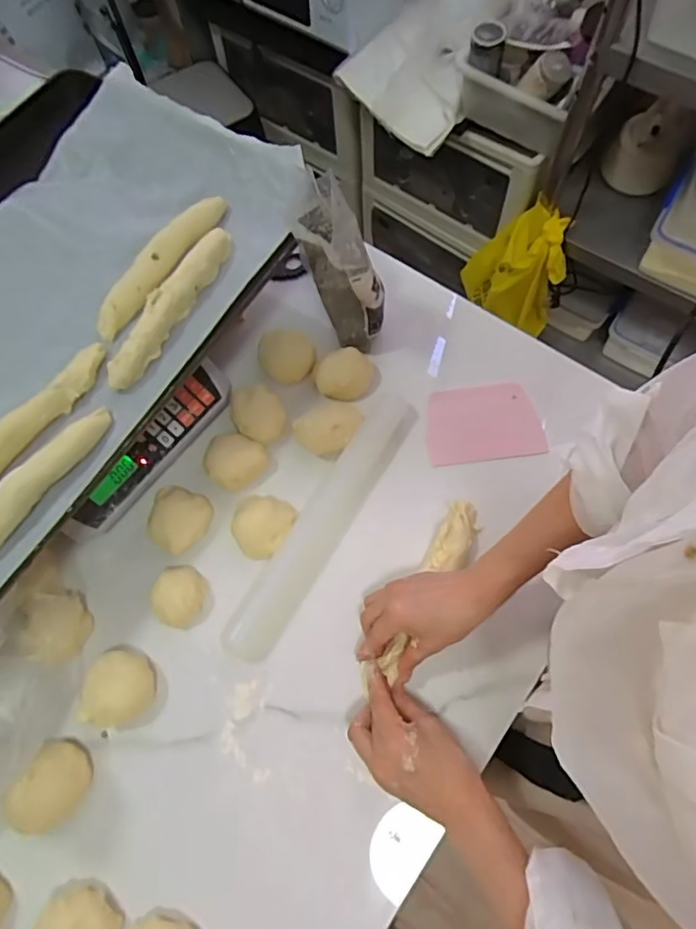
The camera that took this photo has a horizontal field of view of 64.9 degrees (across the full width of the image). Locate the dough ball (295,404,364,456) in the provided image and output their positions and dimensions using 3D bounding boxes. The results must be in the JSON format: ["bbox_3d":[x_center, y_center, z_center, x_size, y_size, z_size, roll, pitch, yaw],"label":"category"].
[{"bbox_3d":[-0.021,-0.038,0.606,0.077,0.034,0.053,-16,68,-4],"label":"dough ball"}]

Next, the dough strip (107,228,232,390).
[{"bbox_3d":[-0.179,-0.164,0.552,0.029,0.029,0.199,25,71,12],"label":"dough strip"}]

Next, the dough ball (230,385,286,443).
[{"bbox_3d":[-0.100,-0.056,0.612,0.057,0.036,0.072,-29,70,-9],"label":"dough ball"}]

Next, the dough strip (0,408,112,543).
[{"bbox_3d":[-0.284,0.022,0.480,0.026,0.023,0.189,33,73,14],"label":"dough strip"}]

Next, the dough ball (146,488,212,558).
[{"bbox_3d":[-0.180,0.057,0.576,0.059,0.042,0.064,-1,68,2],"label":"dough ball"}]

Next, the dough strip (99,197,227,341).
[{"bbox_3d":[-0.195,-0.213,0.571,0.026,0.026,0.195,27,72,13],"label":"dough strip"}]

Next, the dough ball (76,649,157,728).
[{"bbox_3d":[-0.215,0.209,0.513,0.062,0.034,0.063,-1,68,2],"label":"dough ball"}]

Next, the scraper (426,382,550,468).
[{"bbox_3d":[0.151,-0.047,0.620,0.126,0.008,0.092,-7,68,-2],"label":"scraper"}]

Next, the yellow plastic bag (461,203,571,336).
[{"bbox_3d":[0.388,-0.450,1.261,0.161,0.298,0.184,-12,68,-2],"label":"yellow plastic bag"}]

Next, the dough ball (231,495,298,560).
[{"bbox_3d":[-0.092,0.061,0.576,0.063,0.035,0.068,31,73,14],"label":"dough ball"}]

